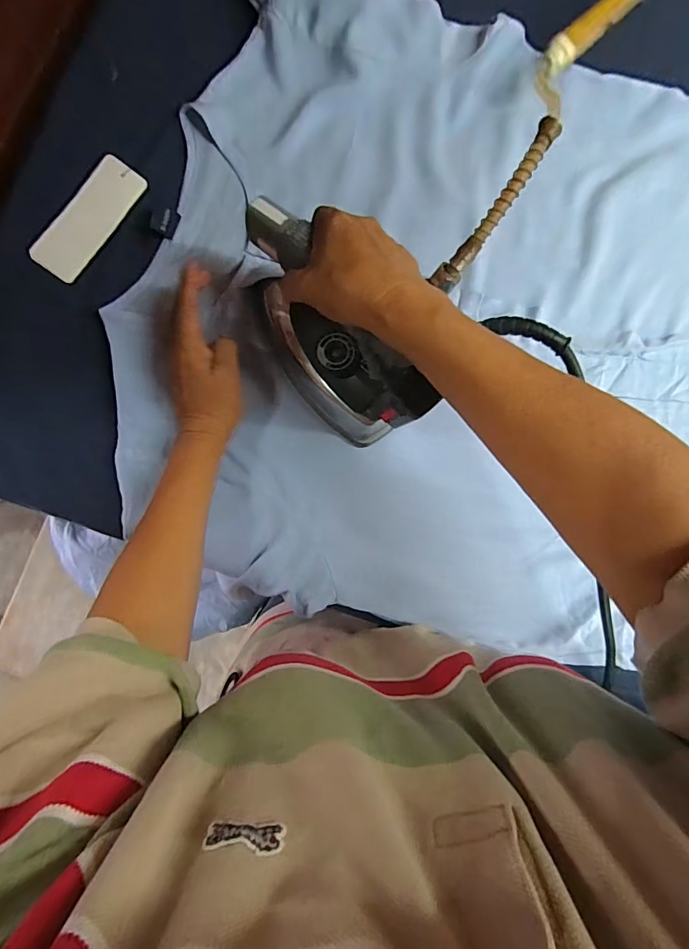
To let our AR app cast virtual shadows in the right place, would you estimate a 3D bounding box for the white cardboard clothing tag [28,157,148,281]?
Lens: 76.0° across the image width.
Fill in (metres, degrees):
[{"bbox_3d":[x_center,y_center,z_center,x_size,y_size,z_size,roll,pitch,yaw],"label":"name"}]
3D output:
[{"bbox_3d":[-0.234,-0.236,0.406,0.043,0.006,0.121,35,85,-14],"label":"white cardboard clothing tag"}]

